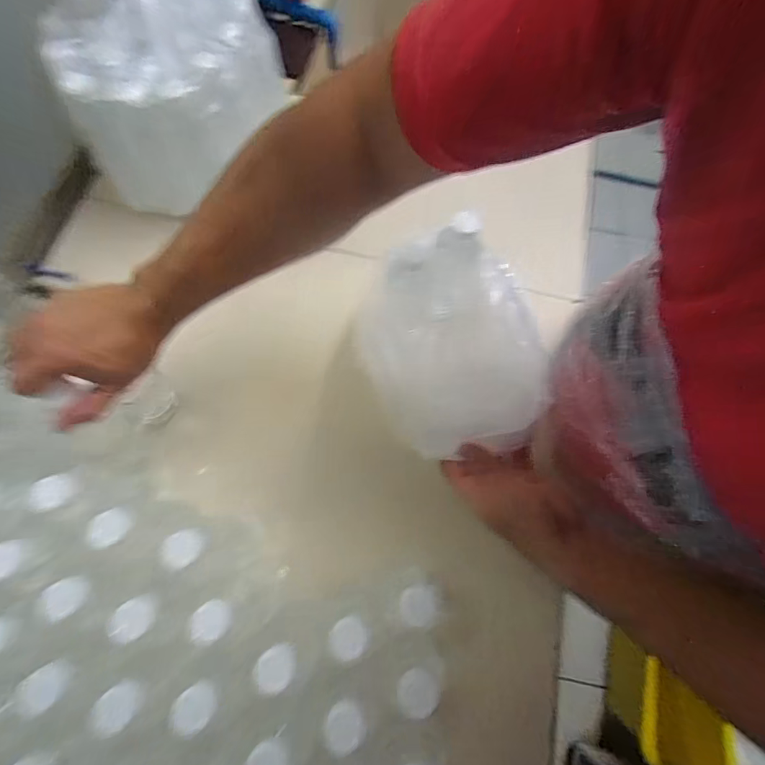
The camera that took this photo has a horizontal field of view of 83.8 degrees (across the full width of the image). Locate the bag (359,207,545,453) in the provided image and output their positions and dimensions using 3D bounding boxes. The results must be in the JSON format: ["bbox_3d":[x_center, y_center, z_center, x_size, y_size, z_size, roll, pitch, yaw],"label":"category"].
[{"bbox_3d":[0.067,-0.062,0.484,0.181,0.091,0.279,-1,71,-3],"label":"bag"}]

